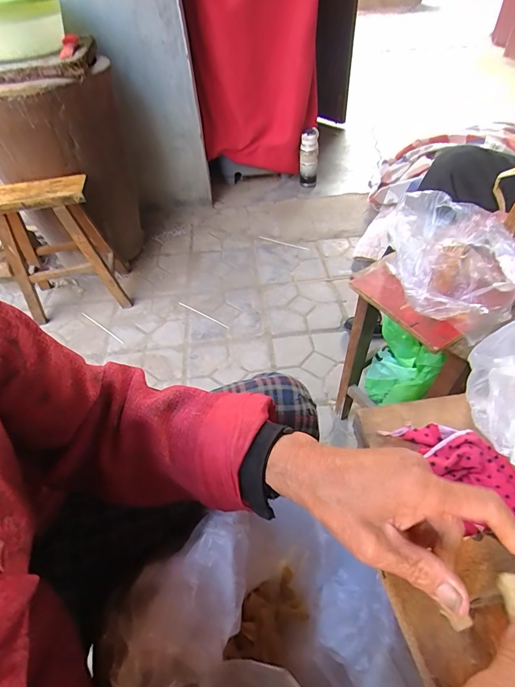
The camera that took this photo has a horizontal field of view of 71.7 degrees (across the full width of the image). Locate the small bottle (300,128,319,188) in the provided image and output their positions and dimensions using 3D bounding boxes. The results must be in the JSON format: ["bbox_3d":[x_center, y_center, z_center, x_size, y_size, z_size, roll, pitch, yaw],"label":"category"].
[{"bbox_3d":[0.226,-0.808,1.569,0.079,0.228,0.056,-1,47,5],"label":"small bottle"}]

